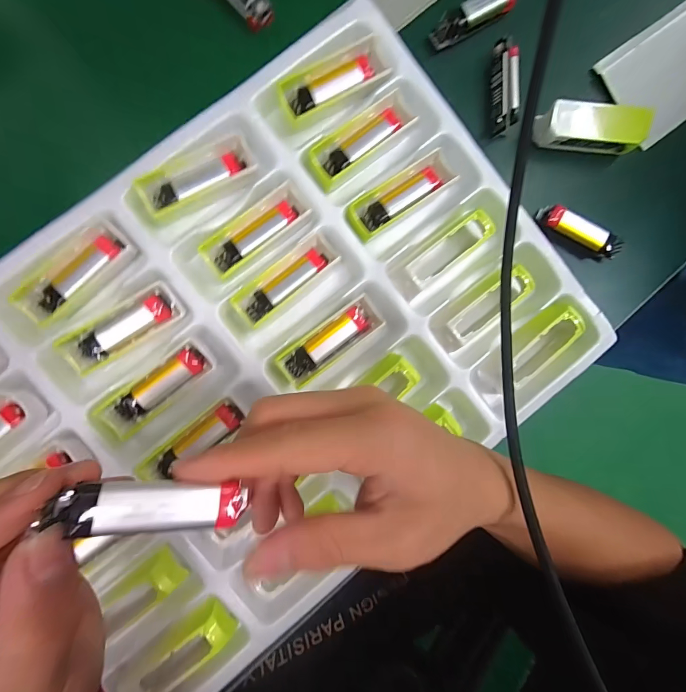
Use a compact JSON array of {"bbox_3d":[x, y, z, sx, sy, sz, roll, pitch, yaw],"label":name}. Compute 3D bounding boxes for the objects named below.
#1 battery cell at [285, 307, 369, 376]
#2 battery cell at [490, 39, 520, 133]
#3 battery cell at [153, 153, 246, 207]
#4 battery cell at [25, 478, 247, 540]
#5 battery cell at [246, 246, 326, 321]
[{"bbox_3d":[-0.012,-0.002,0.258,0.067,0.013,0.018,-36,94,-4],"label":"battery cell"},{"bbox_3d":[0.125,-0.198,0.268,0.018,0.013,0.068,-1,91,-6],"label":"battery cell"},{"bbox_3d":[-0.101,-0.115,0.249,0.067,0.011,0.014,-30,93,-5],"label":"battery cell"},{"bbox_3d":[-0.067,0.058,0.128,0.065,0.010,0.015,13,86,-30],"label":"battery cell"},{"bbox_3d":[-0.041,-0.045,0.254,0.070,0.010,0.016,-39,94,-4],"label":"battery cell"}]

